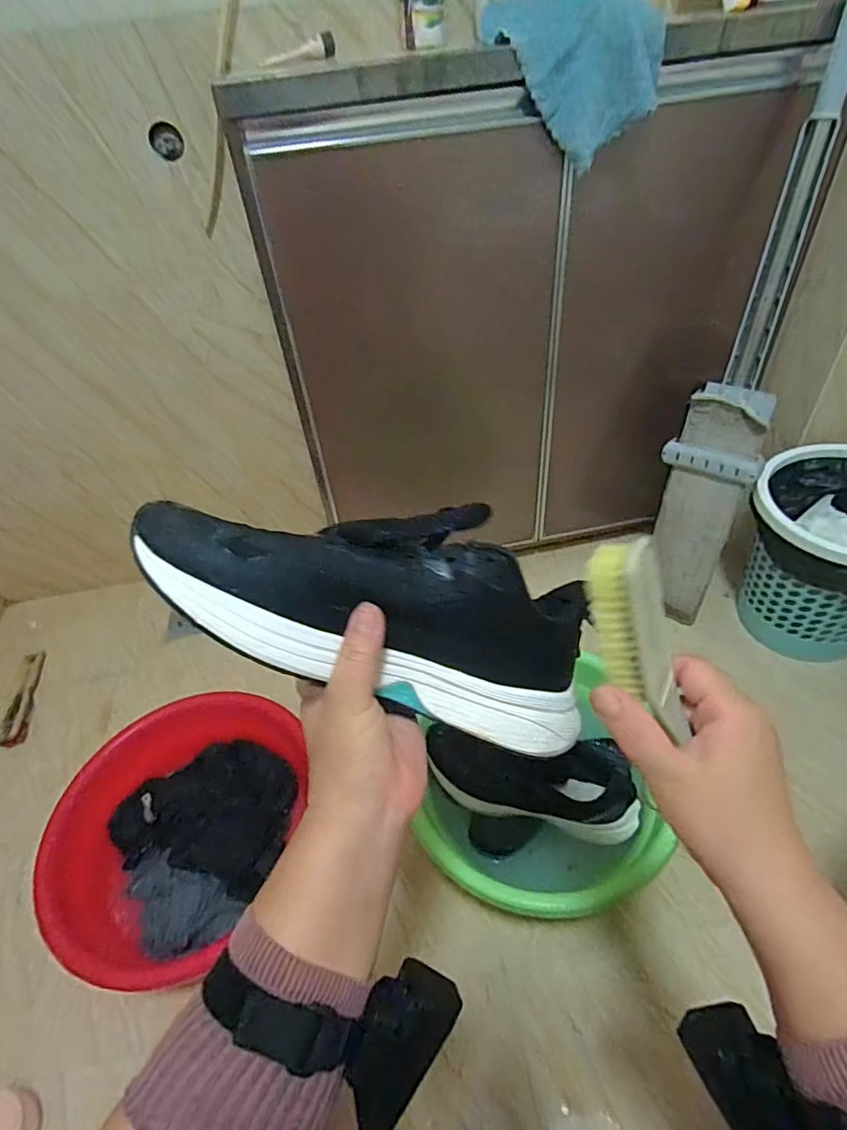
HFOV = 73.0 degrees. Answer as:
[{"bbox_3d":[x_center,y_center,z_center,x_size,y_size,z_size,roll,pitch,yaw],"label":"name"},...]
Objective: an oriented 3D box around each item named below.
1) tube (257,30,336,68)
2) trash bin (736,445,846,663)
[{"bbox_3d":[-0.157,-0.642,0.714,0.095,0.025,0.019,-11,45,-5],"label":"tube"},{"bbox_3d":[0.634,-0.010,0.902,0.255,0.266,0.215,19,50,25],"label":"trash bin"}]

